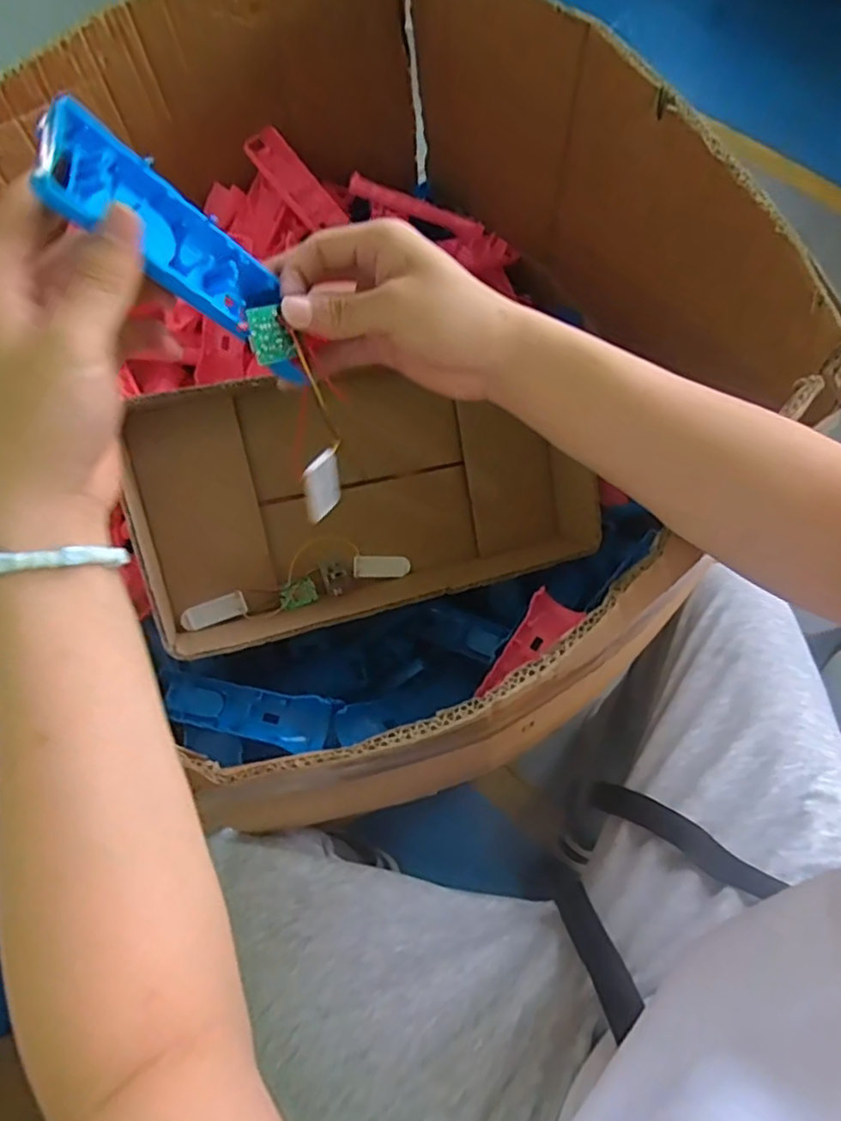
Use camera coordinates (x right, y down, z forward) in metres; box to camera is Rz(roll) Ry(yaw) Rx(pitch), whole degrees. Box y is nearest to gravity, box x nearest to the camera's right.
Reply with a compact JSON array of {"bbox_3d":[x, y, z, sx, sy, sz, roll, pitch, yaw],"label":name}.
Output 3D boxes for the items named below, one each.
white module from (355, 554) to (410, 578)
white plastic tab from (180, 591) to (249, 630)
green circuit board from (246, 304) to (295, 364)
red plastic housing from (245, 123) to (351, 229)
[{"bbox_3d":[-0.038,0.006,0.661,0.058,0.004,0.022,3,90,-20],"label":"white module"},{"bbox_3d":[-0.189,0.047,0.603,0.059,0.009,0.019,-20,69,-19],"label":"white plastic tab"},{"bbox_3d":[-0.074,-0.112,0.325,0.004,0.026,0.026,5,27,34],"label":"green circuit board"},{"bbox_3d":[-0.135,-0.405,0.700,0.116,0.017,0.044,45,74,-14],"label":"red plastic housing"}]

